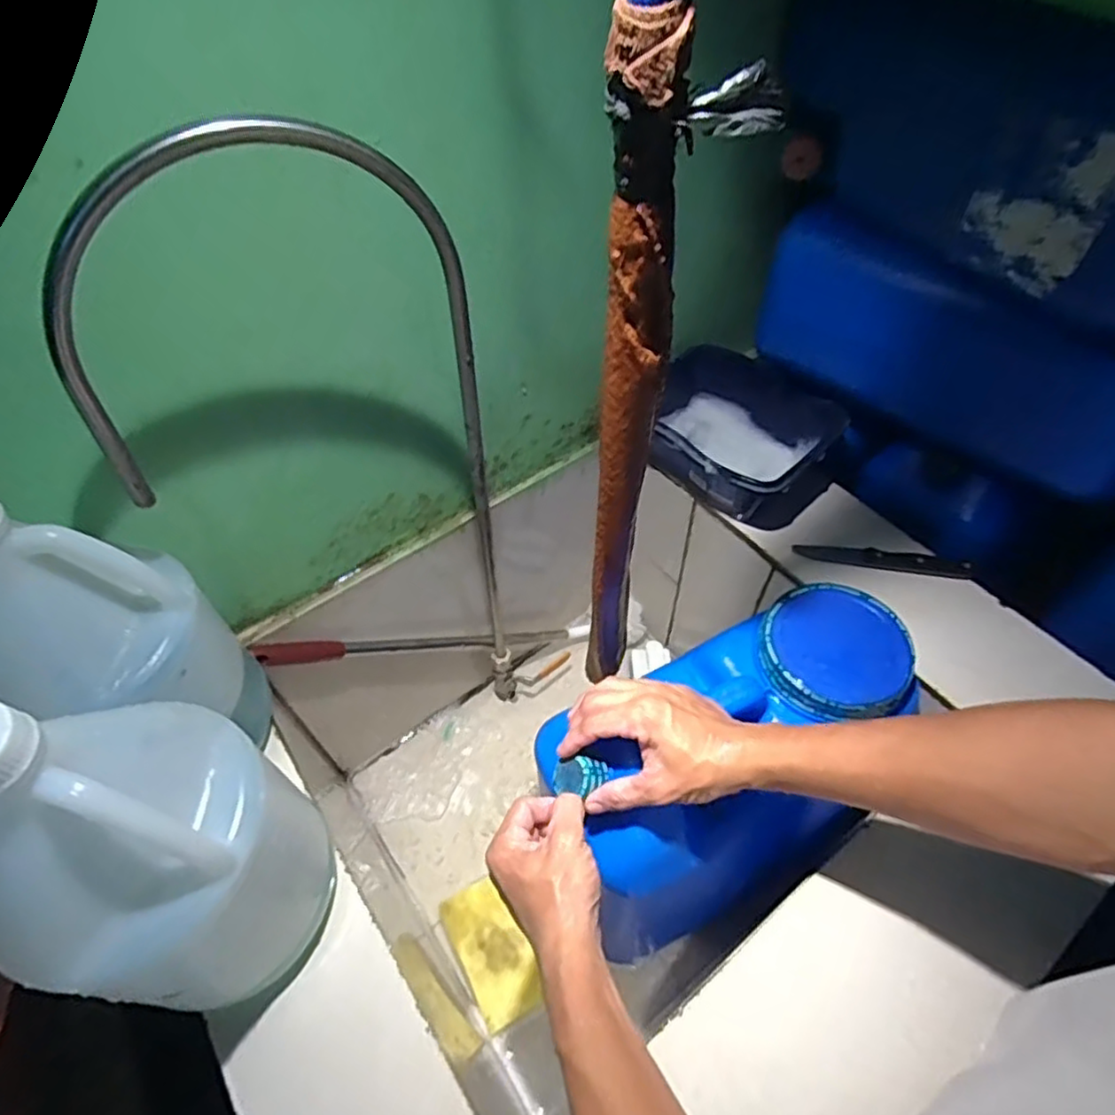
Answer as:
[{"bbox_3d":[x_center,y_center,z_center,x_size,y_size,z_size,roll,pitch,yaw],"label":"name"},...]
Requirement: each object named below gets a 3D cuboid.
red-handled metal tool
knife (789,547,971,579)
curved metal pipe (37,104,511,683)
[{"bbox_3d":[-0.127,0.106,0.829,0.517,0.031,0.024,5,37,-50],"label":"red-handled metal tool"},{"bbox_3d":[0.335,0.001,0.683,0.169,0.015,0.019,9,54,9],"label":"knife"},{"bbox_3d":[-0.161,-0.015,0.559,0.242,0.621,0.025,-31,58,-20],"label":"curved metal pipe"}]

